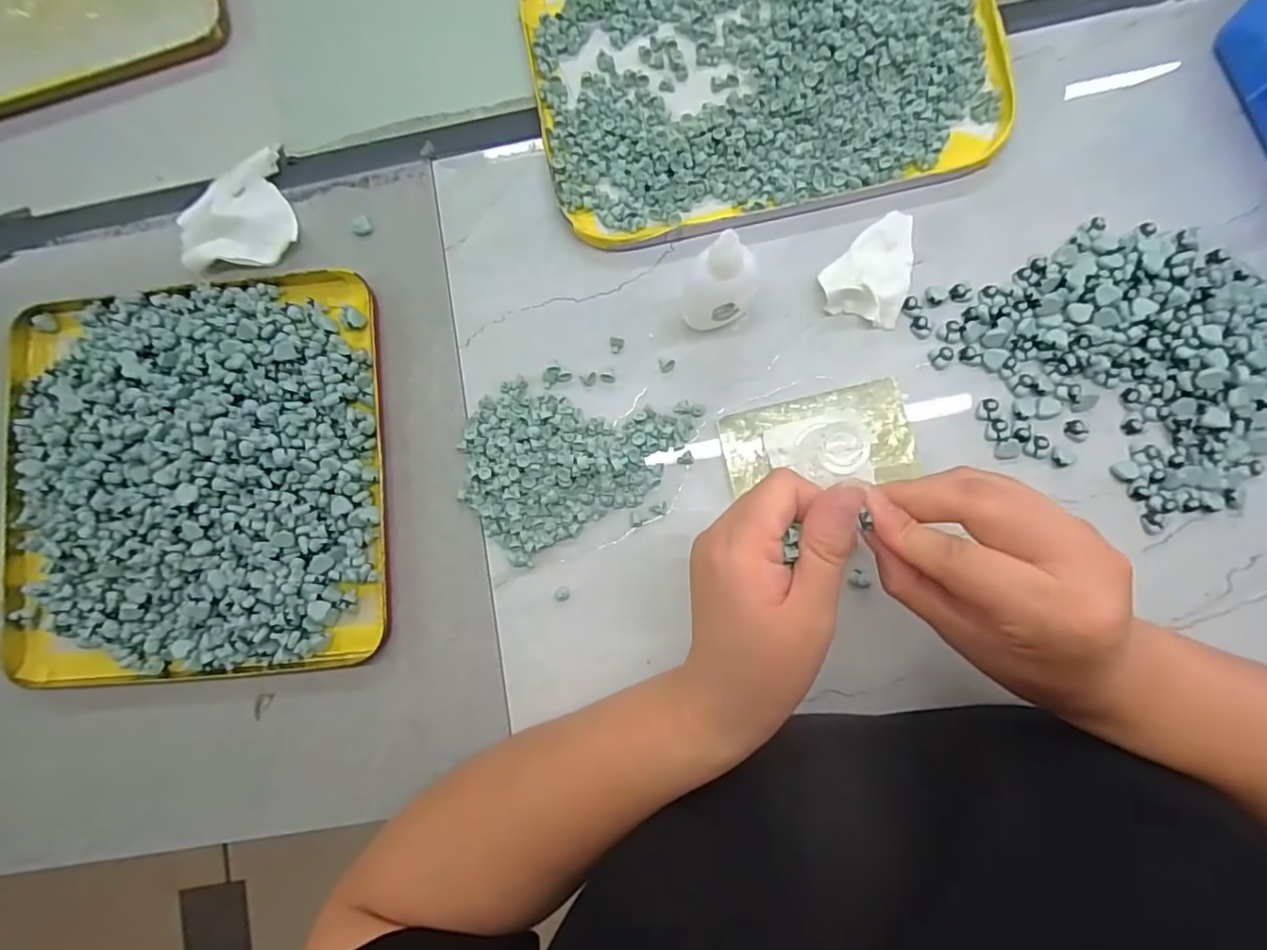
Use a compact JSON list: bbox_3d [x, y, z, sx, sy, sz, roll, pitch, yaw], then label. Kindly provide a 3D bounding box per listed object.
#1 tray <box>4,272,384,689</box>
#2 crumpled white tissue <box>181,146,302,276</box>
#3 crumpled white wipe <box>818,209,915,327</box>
[{"bbox_3d":[-0.272,0.001,0.344,0.240,0.040,0.238,-5,84,4],"label":"tray"},{"bbox_3d":[-0.257,-0.167,0.368,0.070,0.016,0.074,-19,83,3],"label":"crumpled white tissue"},{"bbox_3d":[0.140,-0.125,0.335,0.047,0.014,0.069,19,86,6],"label":"crumpled white wipe"}]

